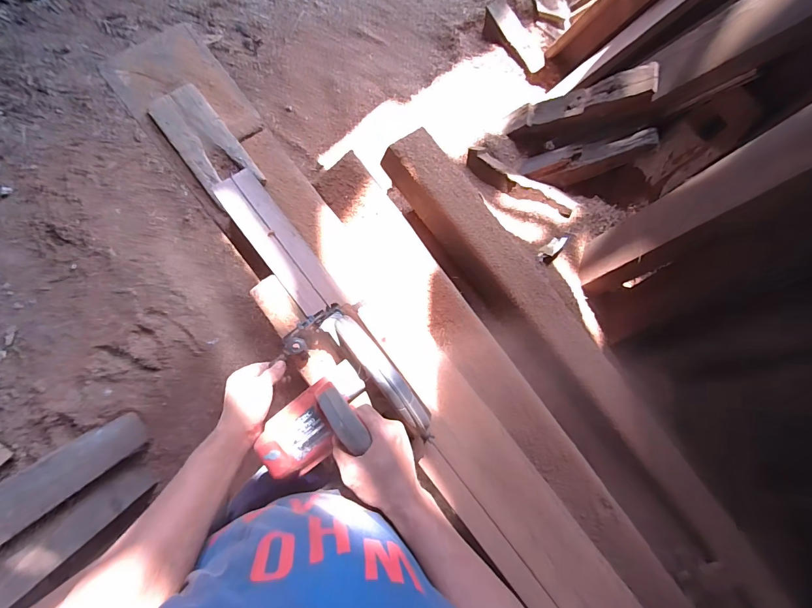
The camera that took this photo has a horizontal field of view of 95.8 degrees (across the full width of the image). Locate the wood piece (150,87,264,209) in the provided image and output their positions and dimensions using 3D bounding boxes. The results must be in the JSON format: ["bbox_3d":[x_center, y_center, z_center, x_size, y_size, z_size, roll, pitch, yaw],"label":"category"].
[{"bbox_3d":[-0.398,-0.320,0.726,0.105,0.019,0.239,-37,88,-7],"label":"wood piece"}]

